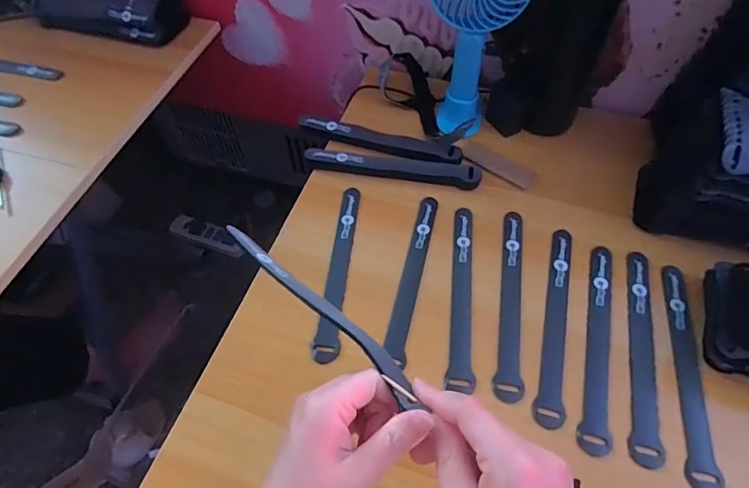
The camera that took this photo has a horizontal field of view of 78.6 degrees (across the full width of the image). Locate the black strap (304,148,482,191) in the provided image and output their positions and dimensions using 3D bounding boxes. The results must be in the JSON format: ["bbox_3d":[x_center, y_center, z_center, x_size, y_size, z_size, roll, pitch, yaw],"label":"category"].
[{"bbox_3d":[0.020,-0.088,0.526,0.197,0.016,0.024,8,57,8],"label":"black strap"}]

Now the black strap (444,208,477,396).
[{"bbox_3d":[0.087,0.043,0.442,0.024,0.004,0.193,5,54,8],"label":"black strap"}]

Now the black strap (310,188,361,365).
[{"bbox_3d":[-0.033,0.021,0.459,0.024,0.004,0.199,8,55,1],"label":"black strap"}]

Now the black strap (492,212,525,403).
[{"bbox_3d":[0.132,0.050,0.437,0.024,0.004,0.198,8,55,10],"label":"black strap"}]

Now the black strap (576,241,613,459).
[{"bbox_3d":[0.203,0.085,0.412,0.025,0.006,0.197,14,56,13],"label":"black strap"}]

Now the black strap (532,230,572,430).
[{"bbox_3d":[0.170,0.068,0.422,0.024,0.004,0.200,12,56,14],"label":"black strap"}]

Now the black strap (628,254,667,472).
[{"bbox_3d":[0.238,0.091,0.406,0.024,0.005,0.200,14,56,11],"label":"black strap"}]

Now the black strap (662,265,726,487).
[{"bbox_3d":[0.271,0.105,0.393,0.023,0.007,0.200,6,55,16],"label":"black strap"}]

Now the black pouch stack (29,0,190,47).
[{"bbox_3d":[-0.390,-0.345,0.665,0.244,0.058,0.085,14,58,12],"label":"black pouch stack"}]

